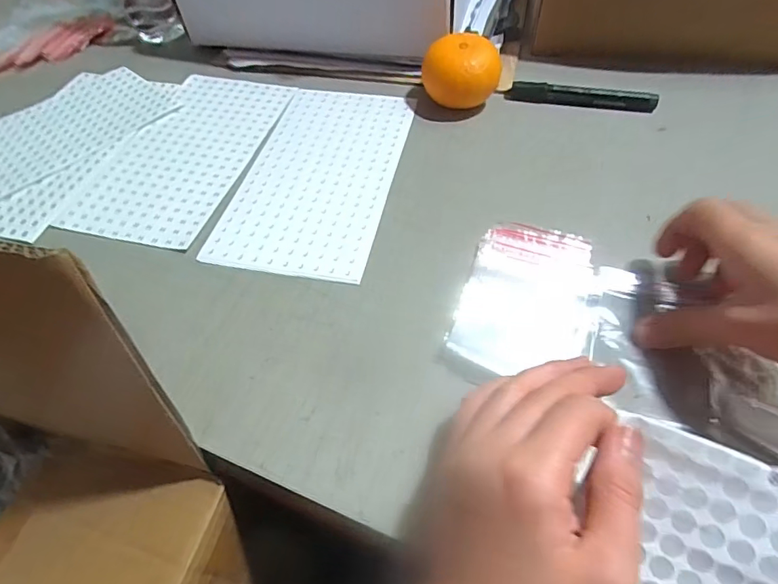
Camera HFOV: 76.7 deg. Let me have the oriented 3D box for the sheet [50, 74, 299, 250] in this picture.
[{"bbox_3d":[-0.183,-0.132,0.450,0.125,0.004,0.227,11,54,9],"label":"sheet"}]

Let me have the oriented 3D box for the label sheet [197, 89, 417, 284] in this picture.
[{"bbox_3d":[-0.057,-0.106,0.423,0.124,0.004,0.229,9,55,9],"label":"label sheet"}]

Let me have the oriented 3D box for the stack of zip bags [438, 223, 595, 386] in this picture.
[{"bbox_3d":[0.091,0.007,0.328,0.085,0.013,0.125,15,57,13],"label":"stack of zip bags"}]

